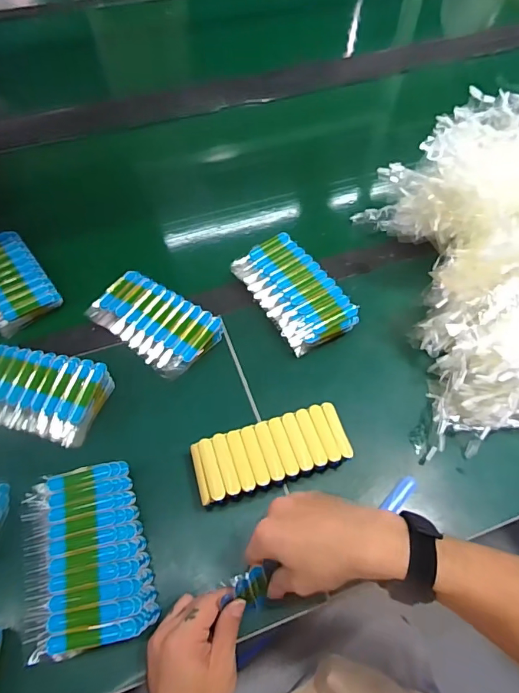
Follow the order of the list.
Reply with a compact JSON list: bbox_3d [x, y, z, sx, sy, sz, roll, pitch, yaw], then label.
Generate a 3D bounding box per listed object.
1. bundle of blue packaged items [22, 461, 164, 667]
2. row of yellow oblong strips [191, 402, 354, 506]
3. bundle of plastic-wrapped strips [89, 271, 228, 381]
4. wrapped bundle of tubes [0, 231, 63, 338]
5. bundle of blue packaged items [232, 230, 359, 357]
[{"bbox_3d":[-0.165,0.197,0.433,0.106,0.038,0.155,-14,59,-9],"label":"bundle of blue packaged items"},{"bbox_3d":[0.014,0.116,0.487,0.158,0.038,0.066,-15,59,-10],"label":"row of yellow oblong strips"},{"bbox_3d":[-0.132,-0.032,0.567,0.158,0.026,0.090,29,62,17],"label":"bundle of plastic-wrapped strips"},{"bbox_3d":[-0.340,-0.091,0.609,0.093,0.023,0.156,-35,64,-20],"label":"wrapped bundle of tubes"},{"bbox_3d":[0.041,-0.068,0.589,0.091,0.050,0.165,-27,62,-16],"label":"bundle of blue packaged items"}]

